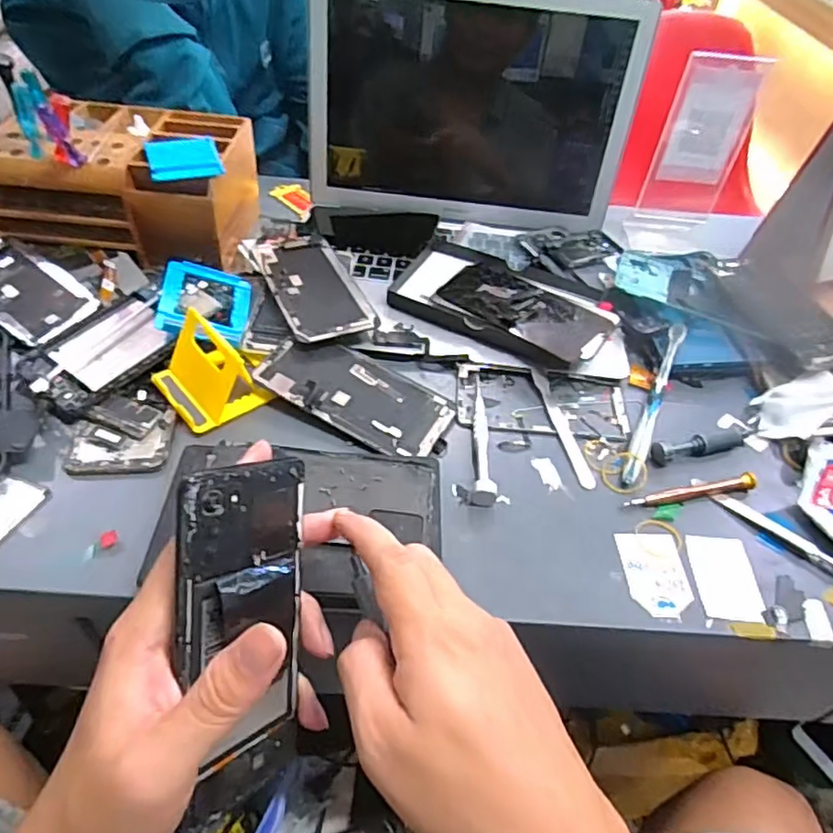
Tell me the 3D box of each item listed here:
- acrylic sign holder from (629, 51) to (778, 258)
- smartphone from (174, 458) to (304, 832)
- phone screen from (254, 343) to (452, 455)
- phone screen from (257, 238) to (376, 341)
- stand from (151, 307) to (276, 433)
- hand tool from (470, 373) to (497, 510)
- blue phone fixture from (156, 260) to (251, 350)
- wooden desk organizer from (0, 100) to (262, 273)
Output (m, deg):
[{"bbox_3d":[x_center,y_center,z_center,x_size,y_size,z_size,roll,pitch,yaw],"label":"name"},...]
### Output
[{"bbox_3d":[0.297,-0.272,0.650,0.081,0.211,0.055,19,48,12],"label":"acrylic sign holder"},{"bbox_3d":[-0.076,0.102,0.277,0.008,0.157,0.070,6,5,31],"label":"smartphone"},{"bbox_3d":[-0.048,-0.021,0.478,0.149,0.008,0.074,28,54,11],"label":"phone screen"},{"bbox_3d":[-0.091,-0.118,0.545,0.076,0.007,0.144,-15,51,-21],"label":"phone screen"},{"bbox_3d":[-0.155,-0.038,0.461,0.075,0.052,0.071,-32,57,-30],"label":"stand"},{"bbox_3d":[0.048,0.013,0.465,0.017,0.015,0.126,3,46,-2],"label":"hand tool"},{"bbox_3d":[-0.181,-0.097,0.519,0.070,0.010,0.088,12,48,-22],"label":"blue phone fixture"},{"bbox_3d":[-0.271,-0.226,0.575,0.214,0.084,0.148,9,46,3],"label":"wooden desk organizer"}]

